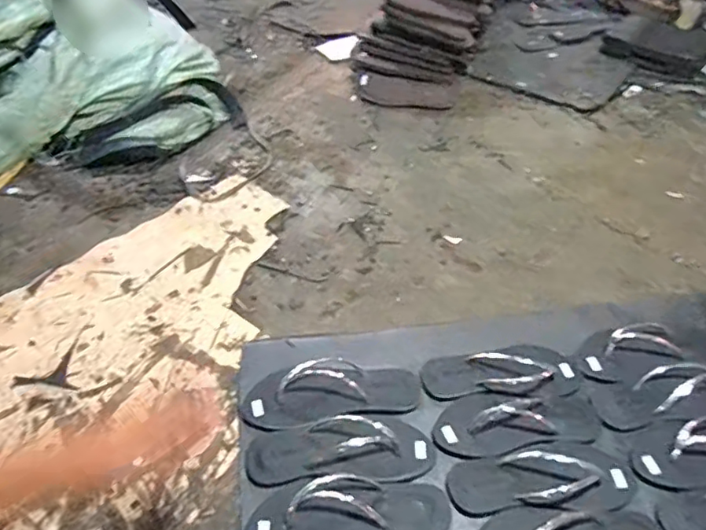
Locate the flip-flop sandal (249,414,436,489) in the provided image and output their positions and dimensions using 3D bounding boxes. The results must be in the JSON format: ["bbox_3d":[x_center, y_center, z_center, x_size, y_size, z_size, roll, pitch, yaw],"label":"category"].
[{"bbox_3d":[-0.017,0.242,0.757,0.241,0.032,0.093,-2,43,-3],"label":"flip-flop sandal"}]

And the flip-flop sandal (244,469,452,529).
[{"bbox_3d":[-0.005,0.298,0.696,0.243,0.034,0.097,-7,43,-8],"label":"flip-flop sandal"}]

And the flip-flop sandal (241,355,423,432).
[{"bbox_3d":[-0.030,0.179,0.826,0.251,0.029,0.105,-9,44,-10],"label":"flip-flop sandal"}]

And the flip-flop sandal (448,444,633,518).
[{"bbox_3d":[0.245,0.272,0.735,0.234,0.031,0.090,-2,43,-3],"label":"flip-flop sandal"}]

